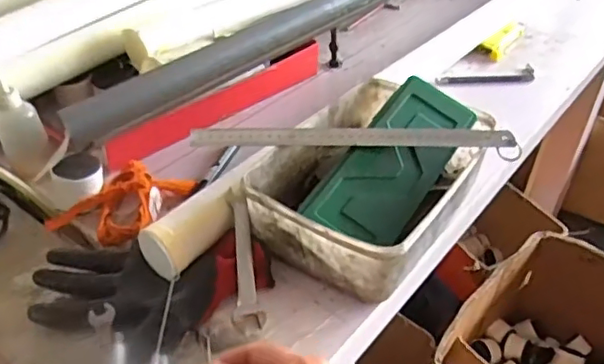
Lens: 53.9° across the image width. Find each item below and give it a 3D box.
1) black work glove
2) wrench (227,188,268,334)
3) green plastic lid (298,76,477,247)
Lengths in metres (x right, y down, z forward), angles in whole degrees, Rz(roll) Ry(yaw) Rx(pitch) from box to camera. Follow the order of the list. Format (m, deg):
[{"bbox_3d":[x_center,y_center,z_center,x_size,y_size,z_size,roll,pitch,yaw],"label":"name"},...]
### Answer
[{"bbox_3d":[-0.134,0.099,0.532,0.207,0.038,0.108,4,39,3],"label":"black work glove"},{"bbox_3d":[-0.053,0.066,0.543,0.026,0.013,0.137,-5,59,-8],"label":"wrench"},{"bbox_3d":[0.095,-0.022,0.598,0.087,0.012,0.217,38,60,5],"label":"green plastic lid"}]

